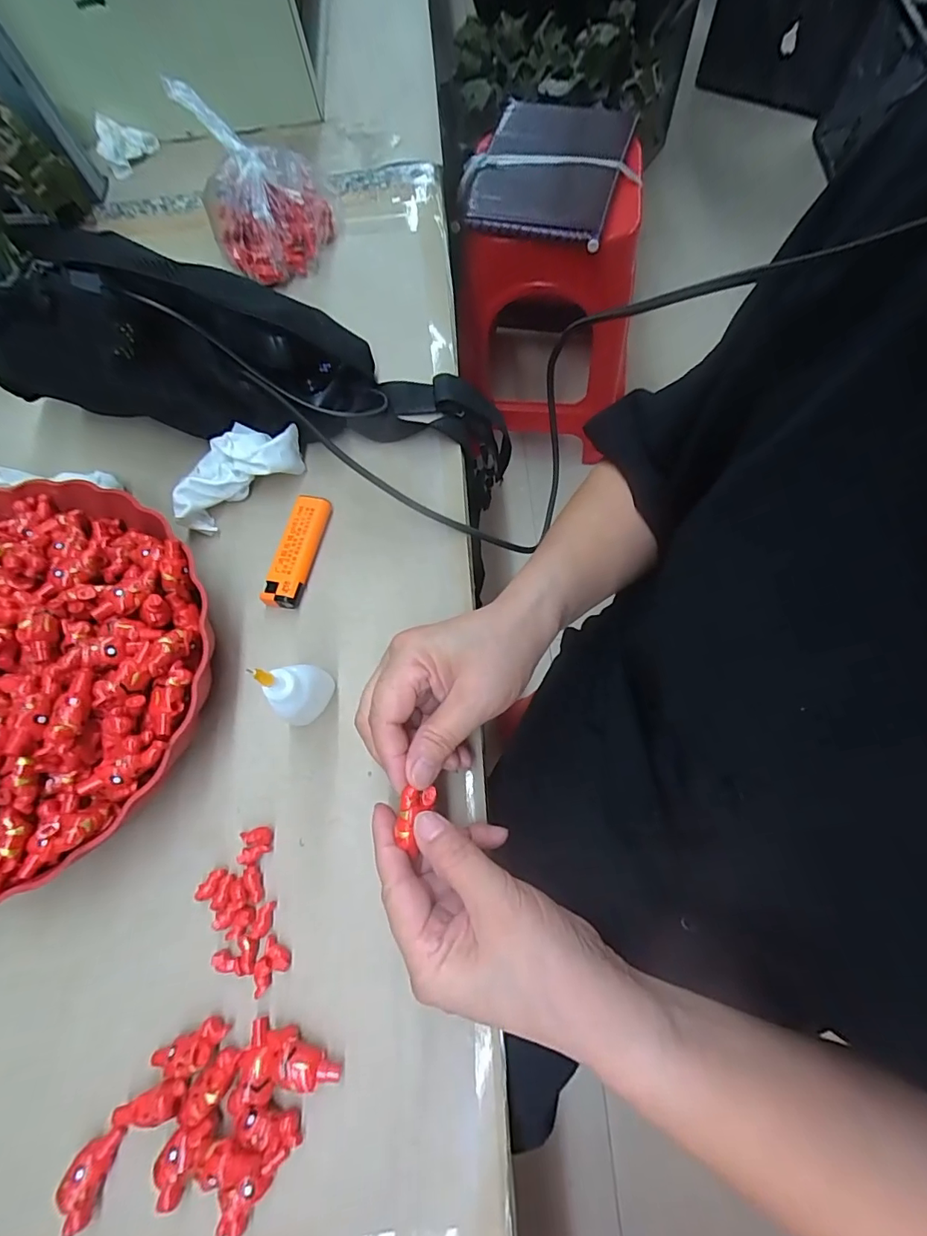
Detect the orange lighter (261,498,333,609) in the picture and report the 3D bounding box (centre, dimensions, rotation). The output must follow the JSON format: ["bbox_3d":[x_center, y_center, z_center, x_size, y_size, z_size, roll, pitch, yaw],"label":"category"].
[{"bbox_3d":[-0.111,-0.045,0.330,0.024,0.013,0.080,10,72,8],"label":"orange lighter"}]

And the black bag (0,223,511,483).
[{"bbox_3d":[-0.127,-0.179,0.365,0.366,0.105,0.099,5,70,-19],"label":"black bag"}]

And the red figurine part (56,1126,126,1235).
[{"bbox_3d":[-0.176,0.260,0.230,0.017,0.015,0.035,15,73,9],"label":"red figurine part"}]

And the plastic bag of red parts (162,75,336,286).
[{"bbox_3d":[-0.172,-0.365,0.414,0.101,0.074,0.134,-23,71,-4],"label":"plastic bag of red parts"}]

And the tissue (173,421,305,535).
[{"bbox_3d":[-0.159,-0.104,0.342,0.095,0.036,0.044,-31,71,-6],"label":"tissue"}]

